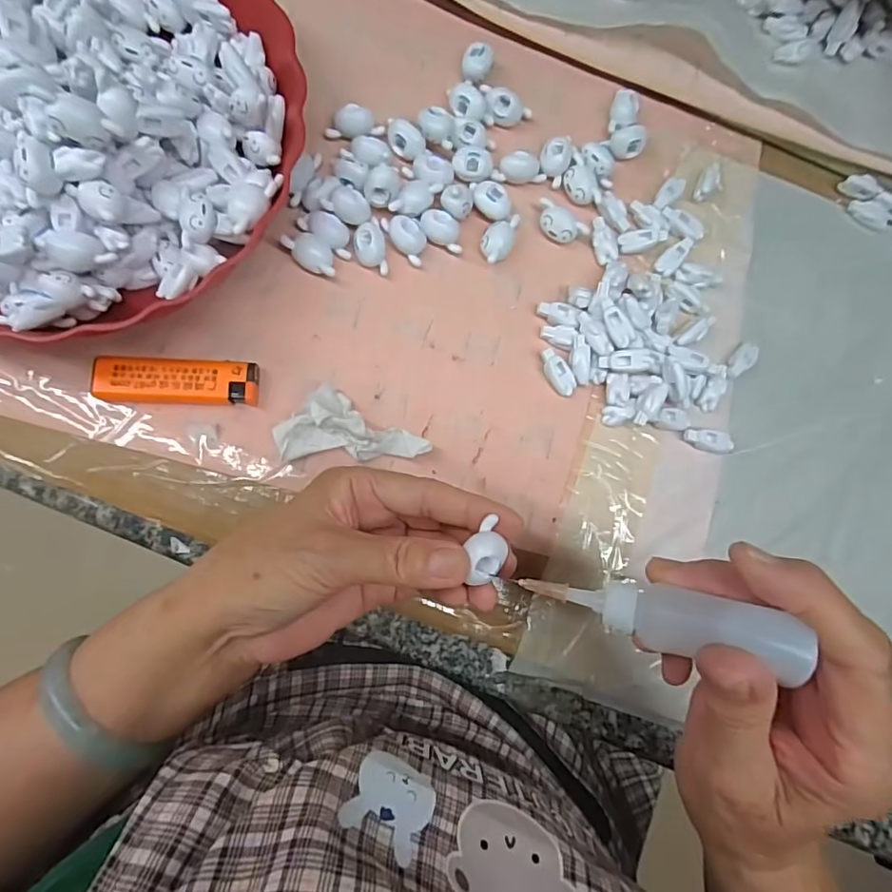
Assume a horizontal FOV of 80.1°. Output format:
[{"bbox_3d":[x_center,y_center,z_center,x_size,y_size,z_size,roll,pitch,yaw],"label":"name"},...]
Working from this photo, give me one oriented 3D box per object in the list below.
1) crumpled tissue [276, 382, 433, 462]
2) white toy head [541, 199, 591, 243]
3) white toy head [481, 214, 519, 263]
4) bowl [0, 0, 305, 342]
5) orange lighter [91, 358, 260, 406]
[{"bbox_3d":[-0.050,-0.012,0.287,0.079,0.021,0.037,0,83,-7],"label":"crumpled tissue"},{"bbox_3d":[0.068,-0.133,0.321,0.033,0.014,0.014,31,80,-2],"label":"white toy head"},{"bbox_3d":[0.031,-0.122,0.315,0.017,0.014,0.032,26,81,-3],"label":"white toy head"},{"bbox_3d":[-0.200,-0.175,0.268,0.236,0.066,0.244,1,83,-7],"label":"bowl"},{"bbox_3d":[-0.142,-0.033,0.282,0.079,0.014,0.022,1,83,-7],"label":"orange lighter"}]

